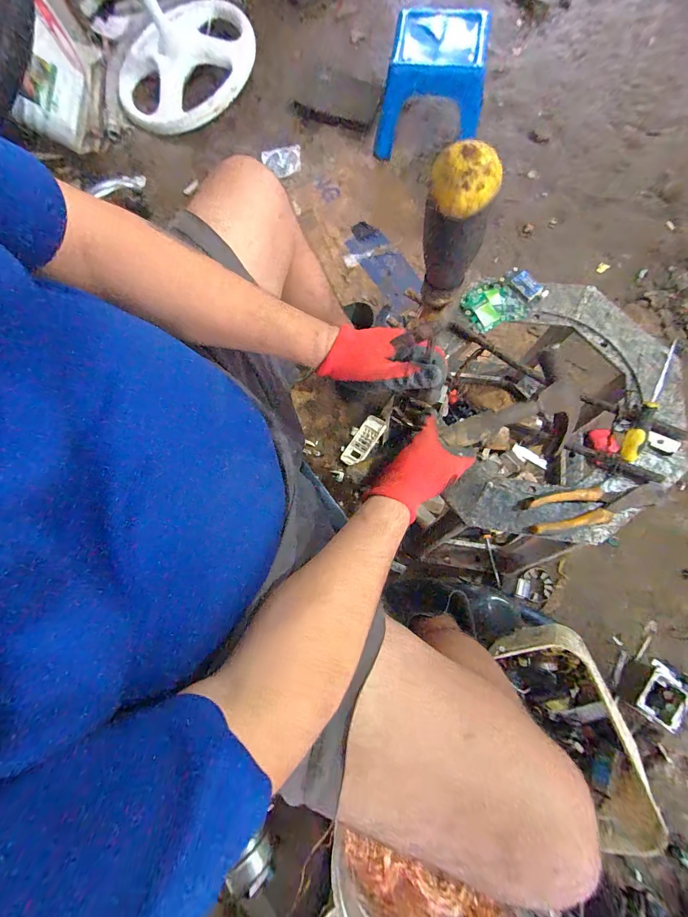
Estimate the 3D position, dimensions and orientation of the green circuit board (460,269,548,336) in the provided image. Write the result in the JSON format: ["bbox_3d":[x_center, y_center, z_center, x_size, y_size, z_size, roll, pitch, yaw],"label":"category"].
[{"bbox_3d":[0.247,-0.247,0.538,0.119,0.017,0.074,-27,75,-3],"label":"green circuit board"}]

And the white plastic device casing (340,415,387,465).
[{"bbox_3d":[0.048,-0.041,0.836,0.056,0.008,0.132,33,88,22],"label":"white plastic device casing"}]

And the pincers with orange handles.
[{"bbox_3d":[0.325,0.060,0.446,0.175,0.020,0.045,-11,75,1],"label":"pincers with orange handles"}]

